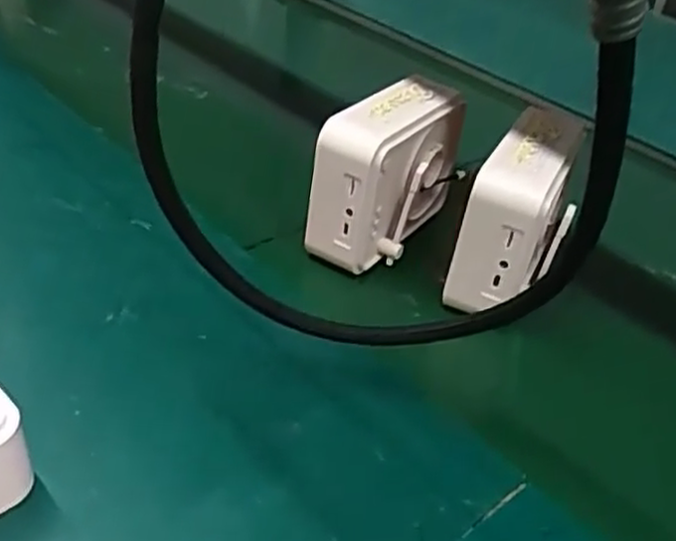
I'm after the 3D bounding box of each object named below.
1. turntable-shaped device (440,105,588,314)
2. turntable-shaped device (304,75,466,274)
[{"bbox_3d":[0.110,-0.031,0.459,0.054,0.104,0.091,21,37,14],"label":"turntable-shaped device"},{"bbox_3d":[0.034,-0.062,0.502,0.054,0.105,0.111,27,40,22],"label":"turntable-shaped device"}]

